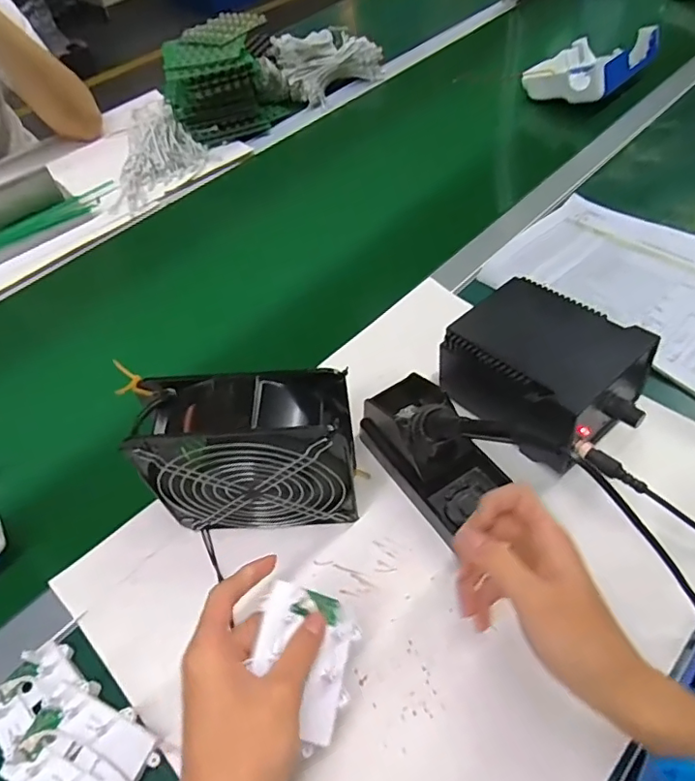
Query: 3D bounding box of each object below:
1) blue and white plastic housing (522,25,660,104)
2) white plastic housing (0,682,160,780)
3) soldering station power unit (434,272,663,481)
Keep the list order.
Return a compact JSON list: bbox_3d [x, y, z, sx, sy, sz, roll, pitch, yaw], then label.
[{"bbox_3d":[0.391,-0.534,0.885,0.175,0.071,0.152,-39,58,-21],"label":"blue and white plastic housing"},{"bbox_3d":[-0.175,0.246,0.360,0.081,0.026,0.065,19,56,20],"label":"white plastic housing"},{"bbox_3d":[0.178,-0.016,0.491,0.126,0.087,0.161,-38,57,-22],"label":"soldering station power unit"}]

